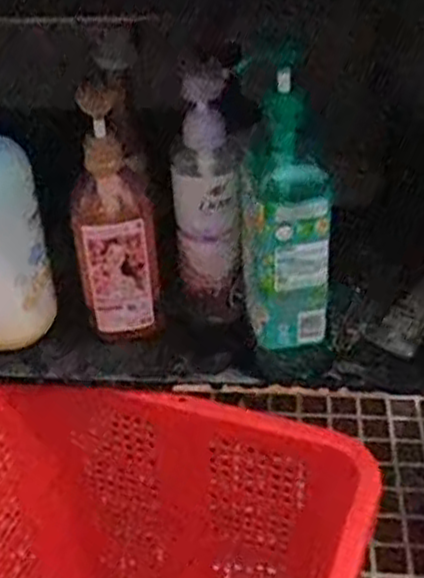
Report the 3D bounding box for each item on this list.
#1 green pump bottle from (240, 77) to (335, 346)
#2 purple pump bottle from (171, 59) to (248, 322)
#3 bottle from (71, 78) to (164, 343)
[{"bbox_3d":[0.062,-0.048,0.623,0.070,0.222,0.085,2,37,6],"label":"green pump bottle"},{"bbox_3d":[-0.003,-0.070,0.661,0.056,0.221,0.046,-4,37,-2],"label":"purple pump bottle"},{"bbox_3d":[-0.084,-0.067,0.669,0.075,0.224,0.068,-7,37,-6],"label":"bottle"}]

